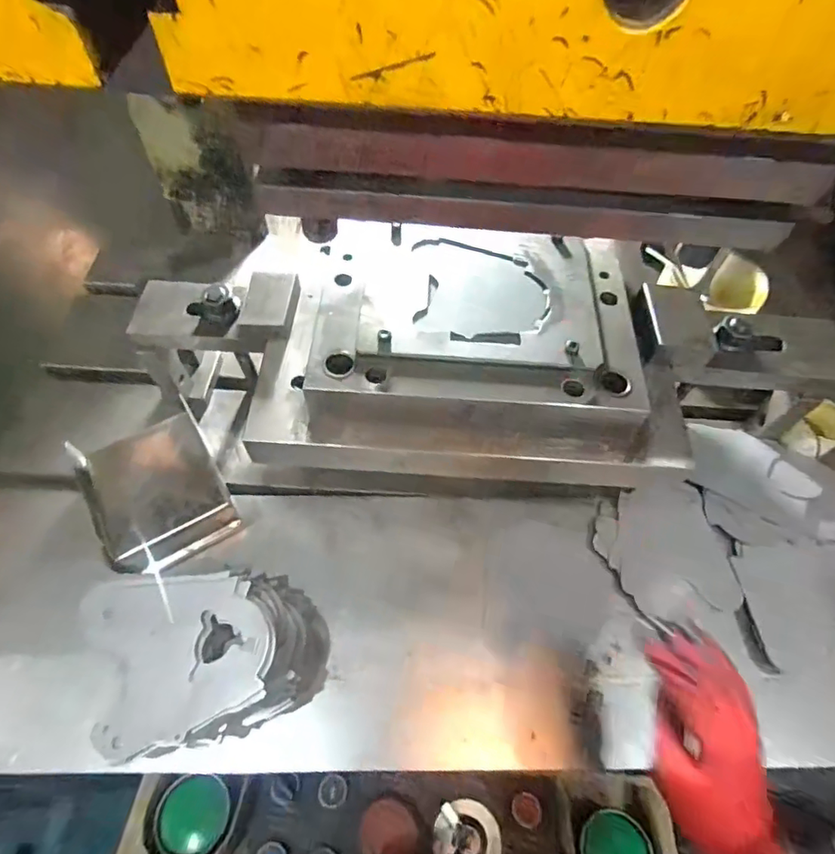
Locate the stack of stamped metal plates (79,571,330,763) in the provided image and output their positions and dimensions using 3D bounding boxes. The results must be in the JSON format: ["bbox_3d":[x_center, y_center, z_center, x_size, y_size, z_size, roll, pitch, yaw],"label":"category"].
[{"bbox_3d":[-0.183,0.208,0.479,0.184,0.133,0.137,-14,61,-10],"label":"stack of stamped metal plates"}]

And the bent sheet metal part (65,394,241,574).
[{"bbox_3d":[-0.290,0.075,0.596,0.132,0.060,0.163,-27,64,-17],"label":"bent sheet metal part"}]

